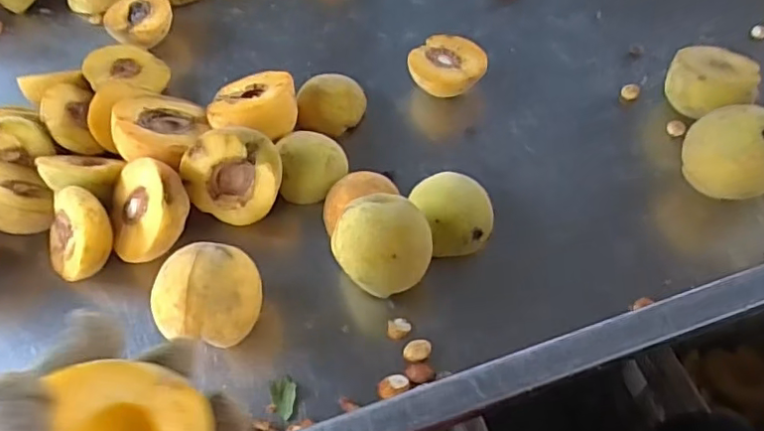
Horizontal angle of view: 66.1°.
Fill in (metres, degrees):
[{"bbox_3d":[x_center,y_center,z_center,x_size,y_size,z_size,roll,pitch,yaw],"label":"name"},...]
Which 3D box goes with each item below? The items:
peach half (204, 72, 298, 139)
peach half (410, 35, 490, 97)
[{"bbox_3d":[-0.103,-0.092,0.474,0.066,0.028,0.064,-2,54,2],"label":"peach half"},{"bbox_3d":[0.060,-0.127,0.520,0.061,0.035,0.064,-2,55,3],"label":"peach half"}]

